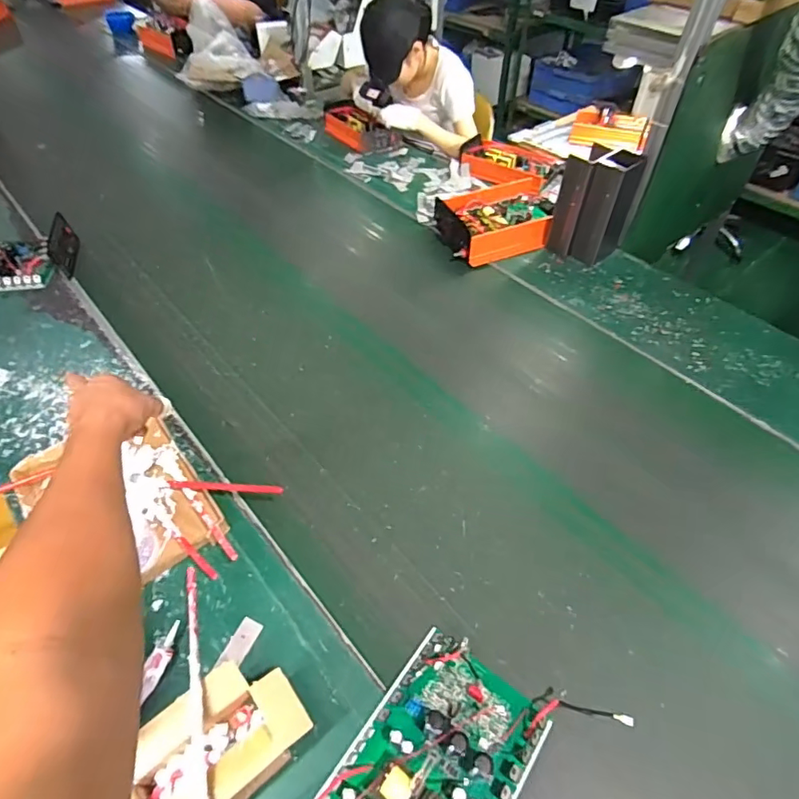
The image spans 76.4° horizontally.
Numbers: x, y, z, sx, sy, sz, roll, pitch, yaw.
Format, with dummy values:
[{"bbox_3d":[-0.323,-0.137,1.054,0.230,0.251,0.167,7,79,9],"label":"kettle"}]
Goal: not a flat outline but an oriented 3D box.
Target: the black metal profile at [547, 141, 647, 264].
[{"bbox_3d":[0.454,-0.461,1.186,0.124,0.208,0.136,-32,60,-25],"label":"black metal profile"}]

